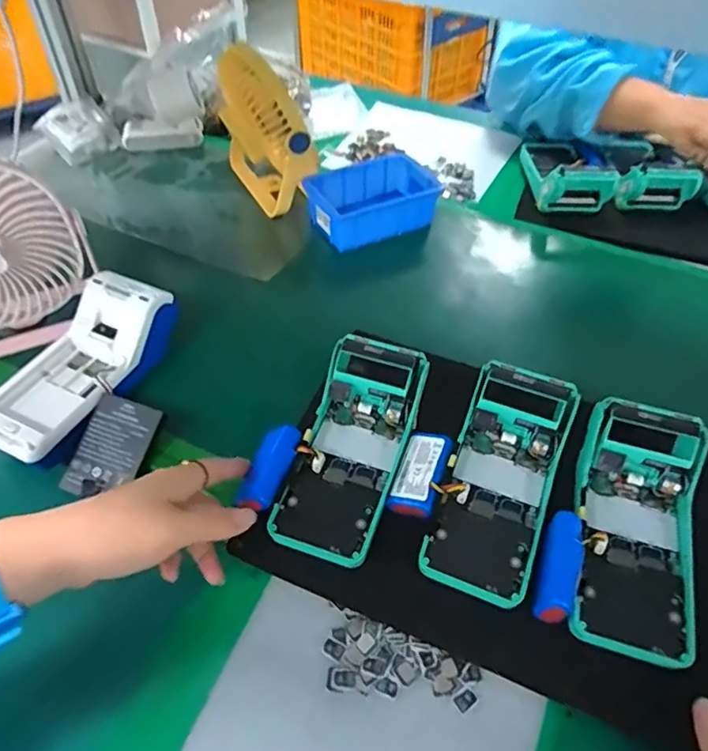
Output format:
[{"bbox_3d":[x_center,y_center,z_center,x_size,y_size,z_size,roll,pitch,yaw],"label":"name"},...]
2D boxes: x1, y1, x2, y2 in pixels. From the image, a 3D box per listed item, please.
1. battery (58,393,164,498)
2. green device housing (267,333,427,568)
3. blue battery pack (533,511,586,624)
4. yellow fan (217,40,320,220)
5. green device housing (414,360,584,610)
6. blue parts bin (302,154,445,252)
[{"bbox_3d":[-0.199,0.061,0.463,0.058,0.010,0.084,20,77,9],"label":"battery"},{"bbox_3d":[0.000,0.047,0.423,0.076,0.048,0.172,17,53,12],"label":"green device housing"},{"bbox_3d":[0.137,0.126,0.372,0.024,0.020,0.070,16,68,13],"label":"blue battery pack"},{"bbox_3d":[-0.112,-0.298,0.683,0.076,0.167,0.154,-25,53,-24],"label":"yellow fan"},{"bbox_3d":[0.105,0.069,0.405,0.081,0.054,0.165,20,54,15],"label":"green device housing"},{"bbox_3d":[0.027,-0.216,0.687,0.154,0.045,0.097,-18,51,-19],"label":"blue parts bin"}]

